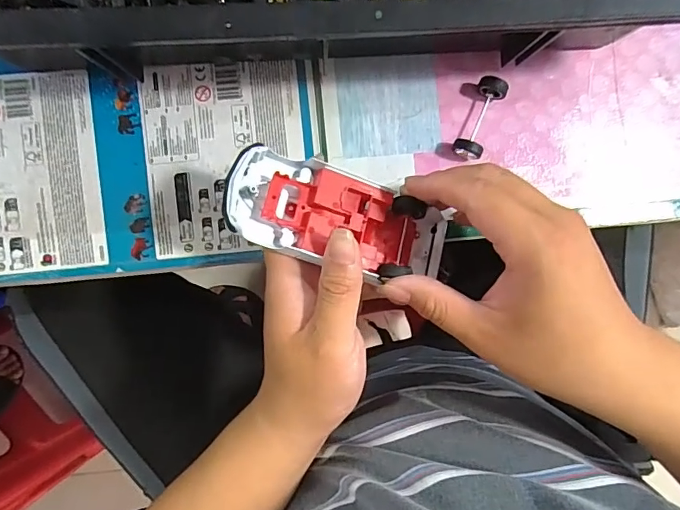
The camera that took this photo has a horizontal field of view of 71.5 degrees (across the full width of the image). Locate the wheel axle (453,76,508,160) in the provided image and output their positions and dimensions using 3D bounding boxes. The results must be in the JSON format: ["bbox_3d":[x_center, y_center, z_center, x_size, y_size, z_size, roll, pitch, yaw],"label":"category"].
[{"bbox_3d":[0.095,-0.093,0.322,0.019,0.017,0.054,23,91,-2],"label":"wheel axle"}]

